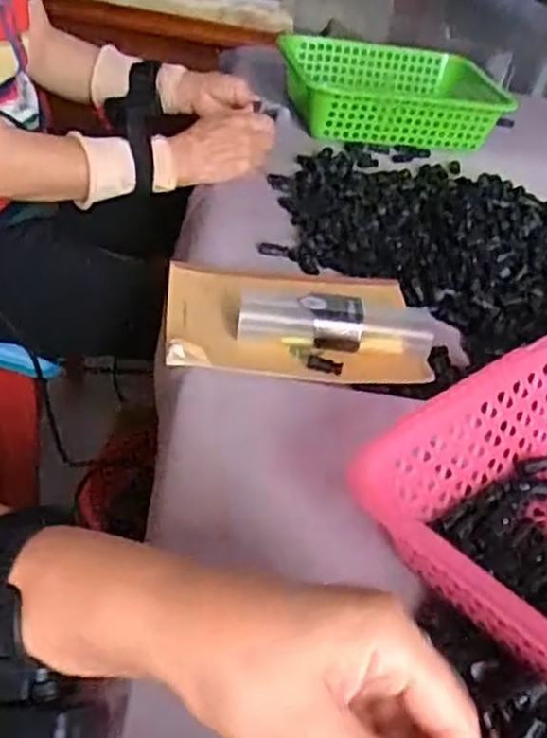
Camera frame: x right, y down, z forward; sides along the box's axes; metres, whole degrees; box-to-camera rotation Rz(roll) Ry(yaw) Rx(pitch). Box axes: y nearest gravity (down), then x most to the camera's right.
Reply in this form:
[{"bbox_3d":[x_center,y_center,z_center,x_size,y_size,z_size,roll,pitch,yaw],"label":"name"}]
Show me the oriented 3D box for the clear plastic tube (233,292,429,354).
[{"bbox_3d":[0.049,-0.037,0.601,0.150,0.031,0.037,11,38,-1],"label":"clear plastic tube"}]

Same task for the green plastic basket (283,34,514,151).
[{"bbox_3d":[0.178,-0.385,1.059,0.315,0.077,0.208,1,40,-14],"label":"green plastic basket"}]

